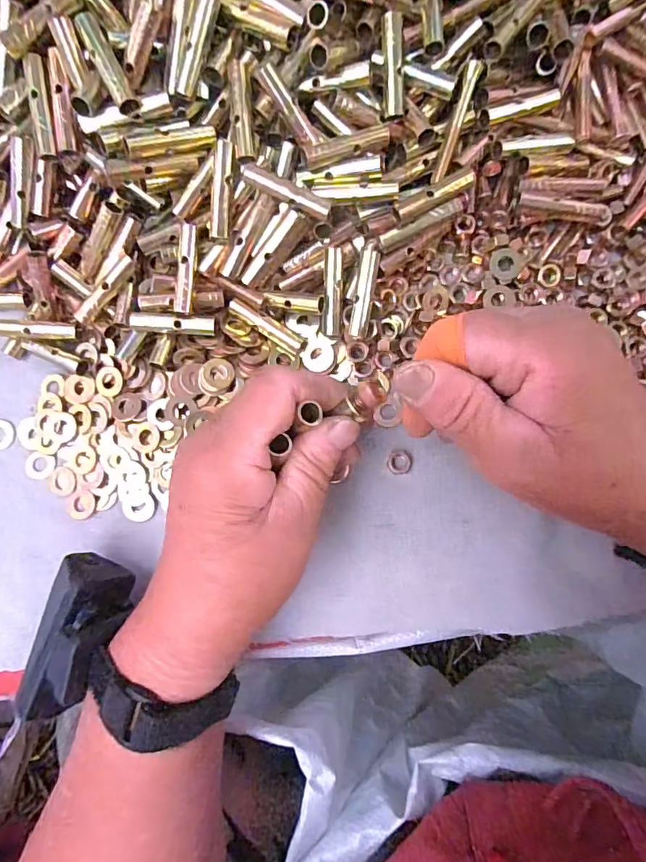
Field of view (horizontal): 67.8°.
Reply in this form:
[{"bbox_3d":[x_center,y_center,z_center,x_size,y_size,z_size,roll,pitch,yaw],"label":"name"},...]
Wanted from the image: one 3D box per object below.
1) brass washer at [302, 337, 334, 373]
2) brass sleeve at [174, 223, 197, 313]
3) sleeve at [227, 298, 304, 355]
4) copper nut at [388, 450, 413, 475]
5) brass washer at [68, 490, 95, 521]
[{"bbox_3d":[-0.002,-0.041,0.258,0.017,0.004,0.017,0,84,4],"label":"brass washer"},{"bbox_3d":[-0.069,-0.081,0.241,0.008,0.006,0.043,8,97,4],"label":"brass sleeve"},{"bbox_3d":[-0.029,-0.055,0.254,0.043,0.012,0.009,33,87,7],"label":"sleeve"},{"bbox_3d":[0.041,0.016,0.252,0.012,0.004,0.013,0,84,4],"label":"copper nut"},{"bbox_3d":[-0.130,0.040,0.258,0.015,0.004,0.016,0,84,4],"label":"brass washer"}]

